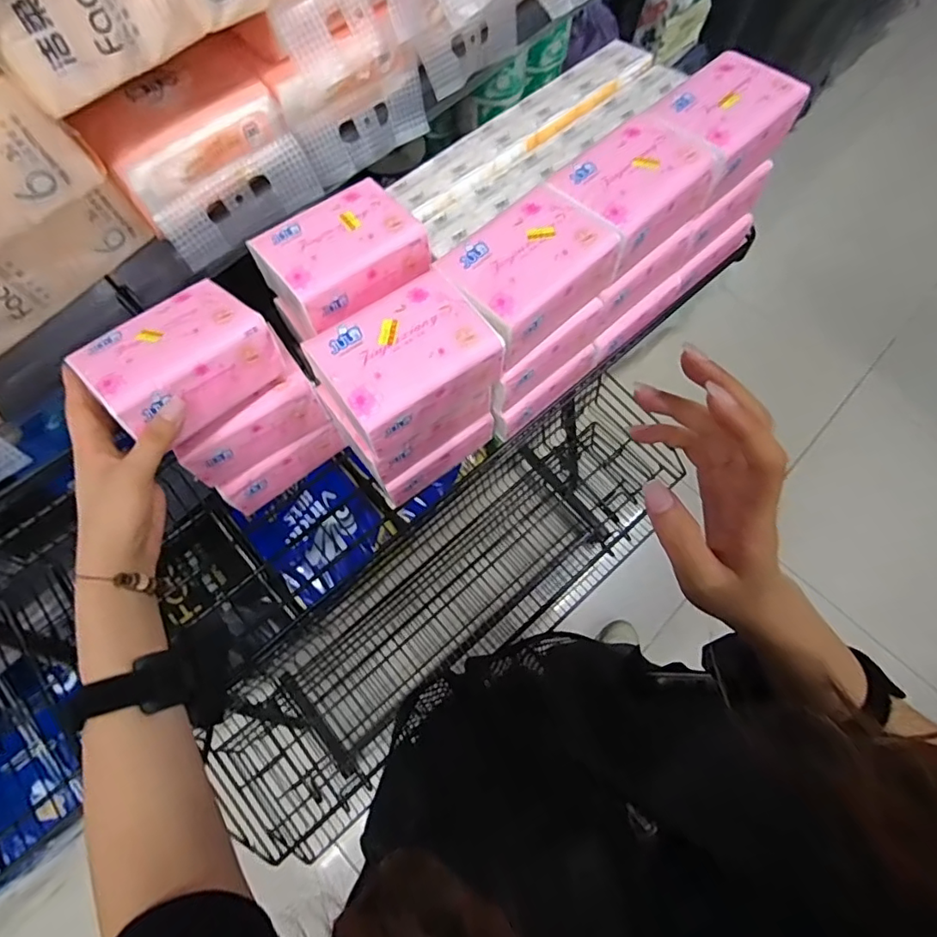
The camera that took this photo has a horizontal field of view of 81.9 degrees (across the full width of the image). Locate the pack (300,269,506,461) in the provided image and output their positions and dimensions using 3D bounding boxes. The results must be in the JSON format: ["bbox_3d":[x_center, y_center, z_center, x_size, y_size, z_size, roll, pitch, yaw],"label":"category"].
[{"bbox_3d":[-0.047,-0.077,0.408,0.120,0.064,0.087,-35,75,-12],"label":"pack"}]

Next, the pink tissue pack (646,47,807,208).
[{"bbox_3d":[0.224,-0.307,0.475,0.093,0.047,0.113,43,75,12],"label":"pink tissue pack"}]

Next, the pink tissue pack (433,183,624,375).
[{"bbox_3d":[0.046,-0.155,0.429,0.122,0.051,0.091,-40,76,-13],"label":"pink tissue pack"}]

